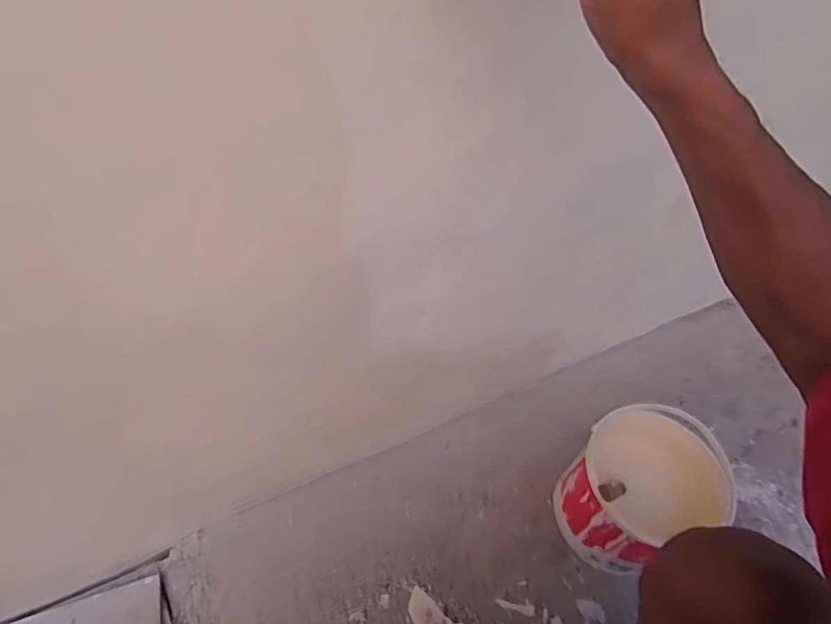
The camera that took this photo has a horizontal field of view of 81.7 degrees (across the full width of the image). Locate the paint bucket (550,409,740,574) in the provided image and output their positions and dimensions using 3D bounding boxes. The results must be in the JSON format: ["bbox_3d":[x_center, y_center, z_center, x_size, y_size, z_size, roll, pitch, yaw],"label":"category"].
[{"bbox_3d":[0.314,0.259,0.685,0.184,0.192,0.169,-11,49,-11],"label":"paint bucket"}]

